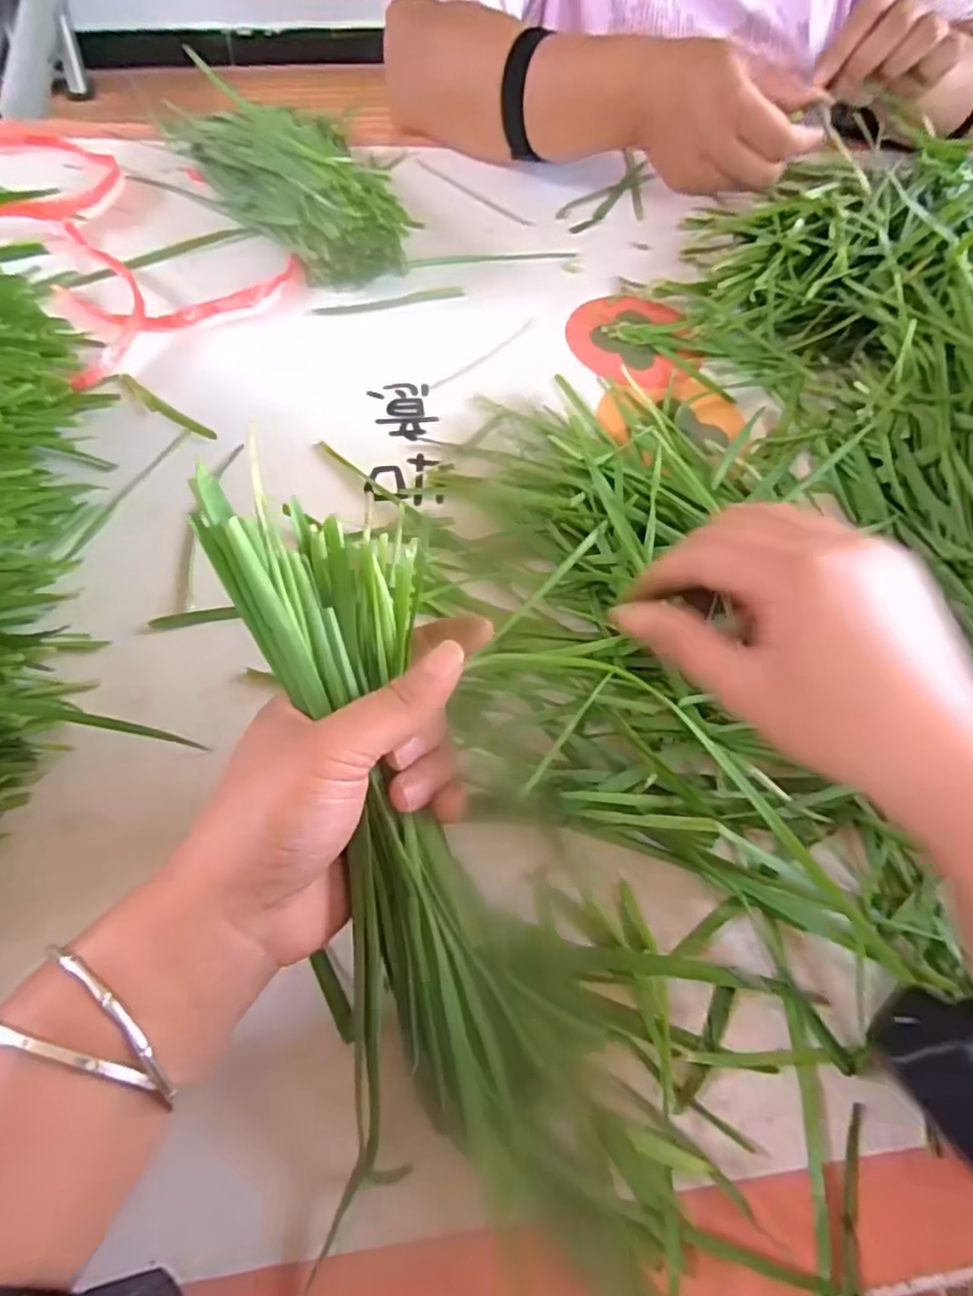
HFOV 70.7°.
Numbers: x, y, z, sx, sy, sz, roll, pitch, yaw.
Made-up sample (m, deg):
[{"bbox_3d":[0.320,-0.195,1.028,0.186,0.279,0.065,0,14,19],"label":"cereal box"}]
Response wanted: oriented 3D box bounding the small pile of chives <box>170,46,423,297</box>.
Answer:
[{"bbox_3d":[-0.162,-0.339,0.495,0.245,0.074,0.070,36,64,16],"label":"small pile of chives"}]

